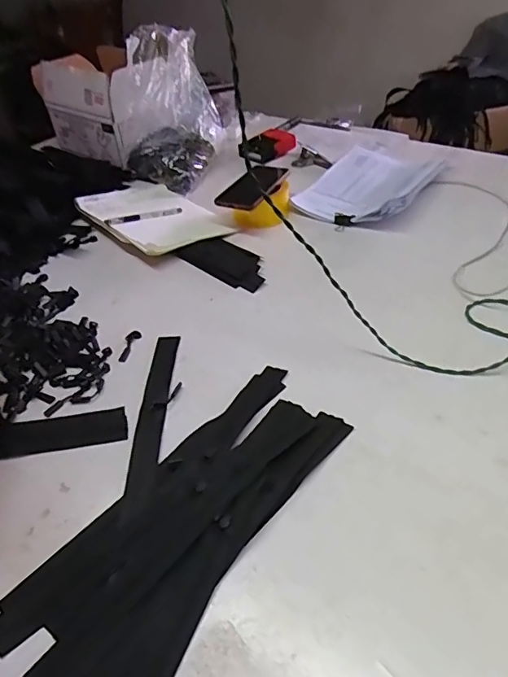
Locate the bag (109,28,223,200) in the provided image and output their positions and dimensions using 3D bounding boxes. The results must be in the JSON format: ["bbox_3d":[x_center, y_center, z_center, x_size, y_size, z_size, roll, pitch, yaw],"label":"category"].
[{"bbox_3d":[-0.187,-0.490,1.073,0.220,0.237,0.272,-12,41,-6],"label":"bag"}]

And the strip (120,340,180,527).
[{"bbox_3d":[-0.117,0.086,0.578,0.033,0.011,0.274,-4,41,3],"label":"strip"}]

